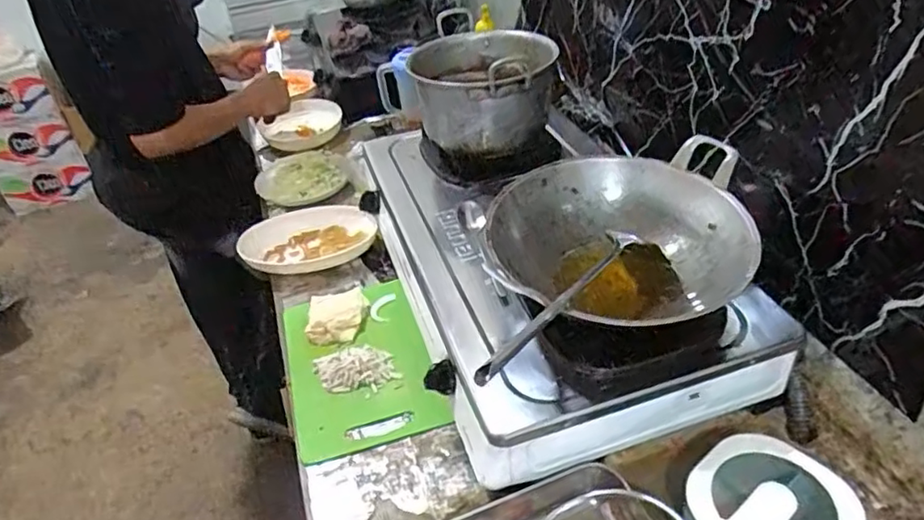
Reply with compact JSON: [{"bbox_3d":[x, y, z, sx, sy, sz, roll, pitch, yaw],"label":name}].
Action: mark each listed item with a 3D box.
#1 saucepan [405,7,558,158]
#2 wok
[{"bbox_3d":[0.033,-0.279,1.046,0.212,0.177,0.280,-4,38,3],"label":"saucepan"},{"bbox_3d":[0.180,-0.007,0.718,0.286,0.121,0.273,-2,38,6],"label":"wok"}]

